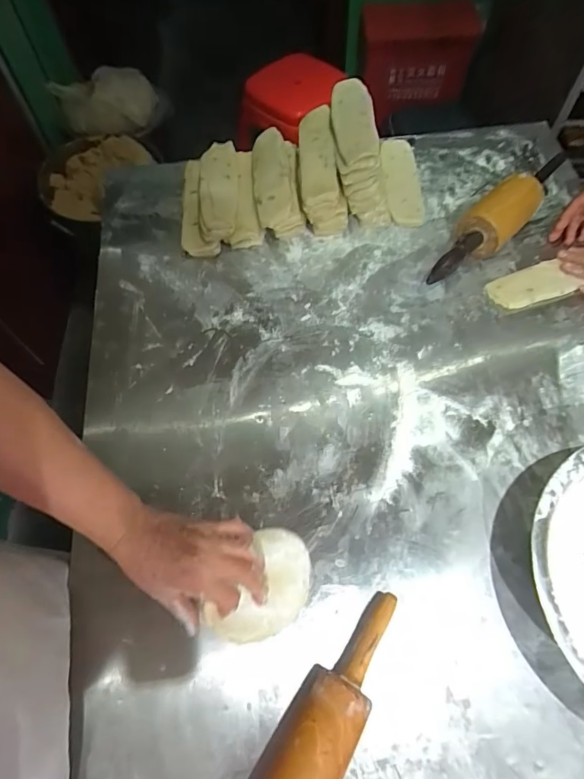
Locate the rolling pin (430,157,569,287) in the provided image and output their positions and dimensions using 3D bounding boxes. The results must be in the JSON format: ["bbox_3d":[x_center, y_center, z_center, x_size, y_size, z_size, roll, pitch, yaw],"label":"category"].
[{"bbox_3d":[0.313,-0.261,0.677,0.336,0.075,0.061,-42,70,-17],"label":"rolling pin"}]

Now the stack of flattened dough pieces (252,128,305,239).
[{"bbox_3d":[-0.024,-0.333,0.731,0.072,0.064,0.184,-5,63,-1],"label":"stack of flattened dough pieces"}]

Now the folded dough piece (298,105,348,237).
[{"bbox_3d":[0.046,-0.348,0.722,0.068,0.089,0.196,-2,63,1],"label":"folded dough piece"}]

